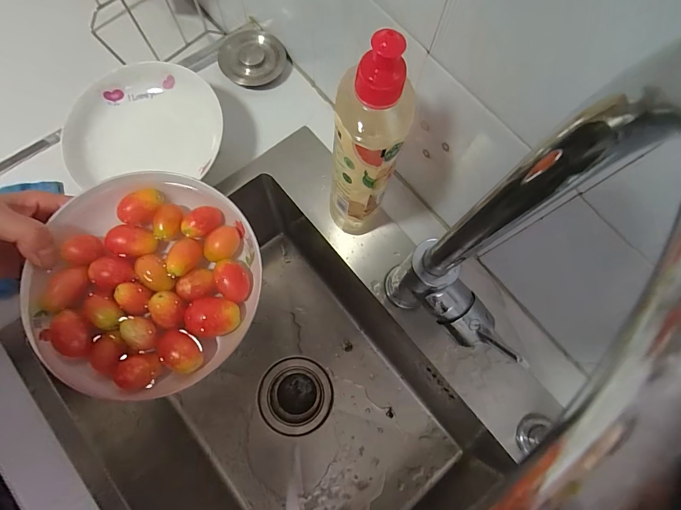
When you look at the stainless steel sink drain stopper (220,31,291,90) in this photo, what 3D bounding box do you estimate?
[{"bbox_3d":[-0.108,-0.253,0.458,0.086,0.020,0.078,-2,75,-3],"label":"stainless steel sink drain stopper"}]

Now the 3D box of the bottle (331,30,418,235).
[{"bbox_3d":[0.021,-0.083,0.306,0.054,0.226,0.067,15,75,2],"label":"bottle"}]

